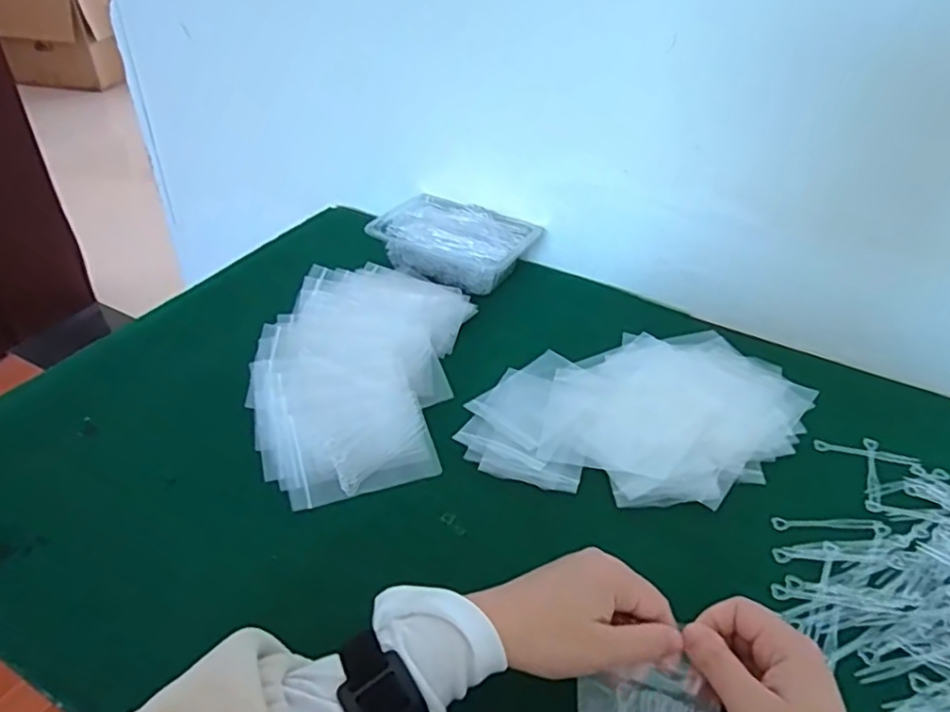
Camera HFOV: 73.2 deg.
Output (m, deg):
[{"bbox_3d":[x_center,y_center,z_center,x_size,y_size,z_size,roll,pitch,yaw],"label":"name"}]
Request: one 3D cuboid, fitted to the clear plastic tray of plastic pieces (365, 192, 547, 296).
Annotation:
[{"bbox_3d":[-0.026,-0.133,0.769,0.174,0.054,0.120,23,42,24],"label":"clear plastic tray of plastic pieces"}]

